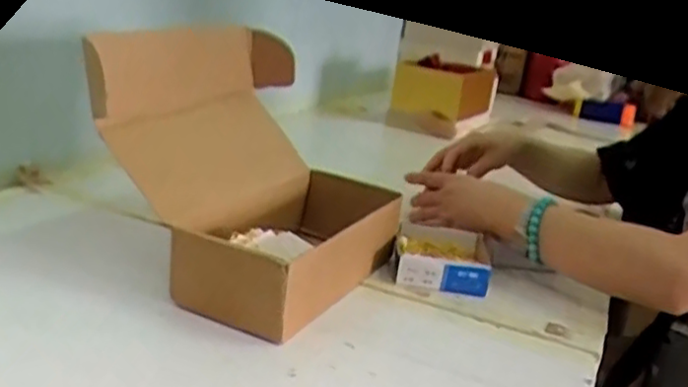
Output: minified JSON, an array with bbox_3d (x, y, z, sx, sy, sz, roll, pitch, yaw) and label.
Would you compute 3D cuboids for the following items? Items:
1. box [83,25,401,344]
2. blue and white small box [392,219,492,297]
[{"bbox_3d":[-0.081,-0.030,0.728,0.225,0.231,0.294,14,18,21],"label":"box"},{"bbox_3d":[0.108,0.071,0.789,0.106,0.034,0.120,10,17,7],"label":"blue and white small box"}]

